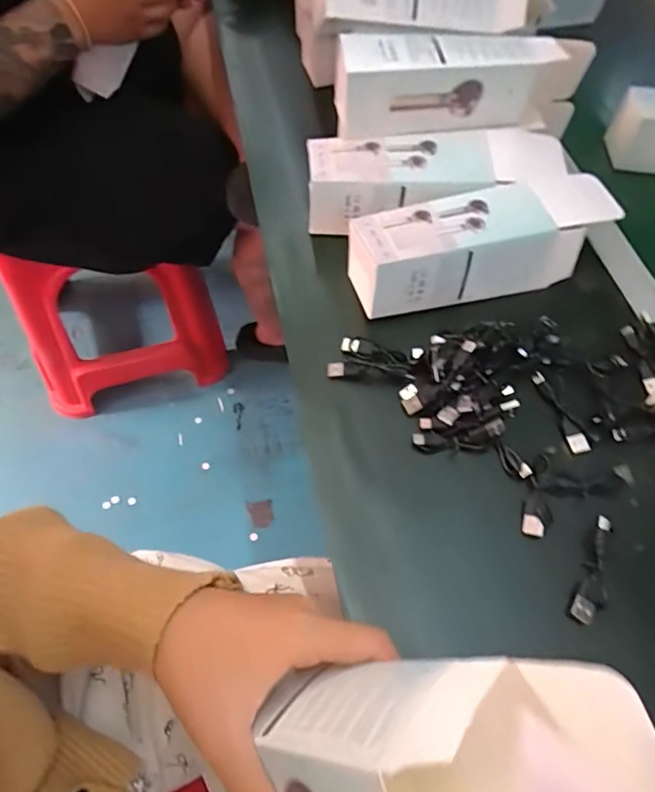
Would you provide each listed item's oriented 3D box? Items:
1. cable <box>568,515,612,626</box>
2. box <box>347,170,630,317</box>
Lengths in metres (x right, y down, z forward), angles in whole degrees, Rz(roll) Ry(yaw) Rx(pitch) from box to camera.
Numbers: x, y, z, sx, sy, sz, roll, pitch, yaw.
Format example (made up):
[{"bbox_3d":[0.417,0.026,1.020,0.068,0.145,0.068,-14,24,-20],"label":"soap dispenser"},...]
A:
[{"bbox_3d":[0.175,0.111,0.347,0.017,0.018,0.059,21,60,8],"label":"cable"},{"bbox_3d":[0.135,-0.129,0.455,0.235,0.053,0.083,-16,62,-14],"label":"box"}]

